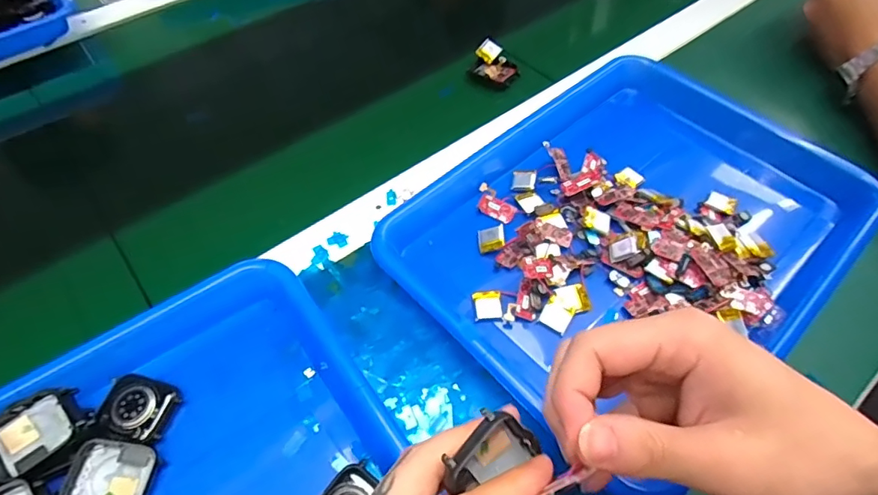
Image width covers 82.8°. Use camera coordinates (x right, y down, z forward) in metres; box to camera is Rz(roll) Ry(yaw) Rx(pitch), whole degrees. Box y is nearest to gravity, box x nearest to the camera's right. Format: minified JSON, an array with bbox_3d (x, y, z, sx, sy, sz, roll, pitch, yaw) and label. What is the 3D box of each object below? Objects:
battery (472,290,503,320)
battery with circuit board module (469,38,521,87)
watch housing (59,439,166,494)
[{"bbox_3d":[0.034,0.038,0.344,0.019,0.004,0.021,-3,56,-1],"label":"battery"},{"bbox_3d":[0.057,-0.188,0.507,0.048,0.023,0.037,33,63,21],"label":"battery with circuit board module"},{"bbox_3d":[-0.185,0.129,0.280,0.040,0.009,0.037,16,60,-11],"label":"watch housing"}]

